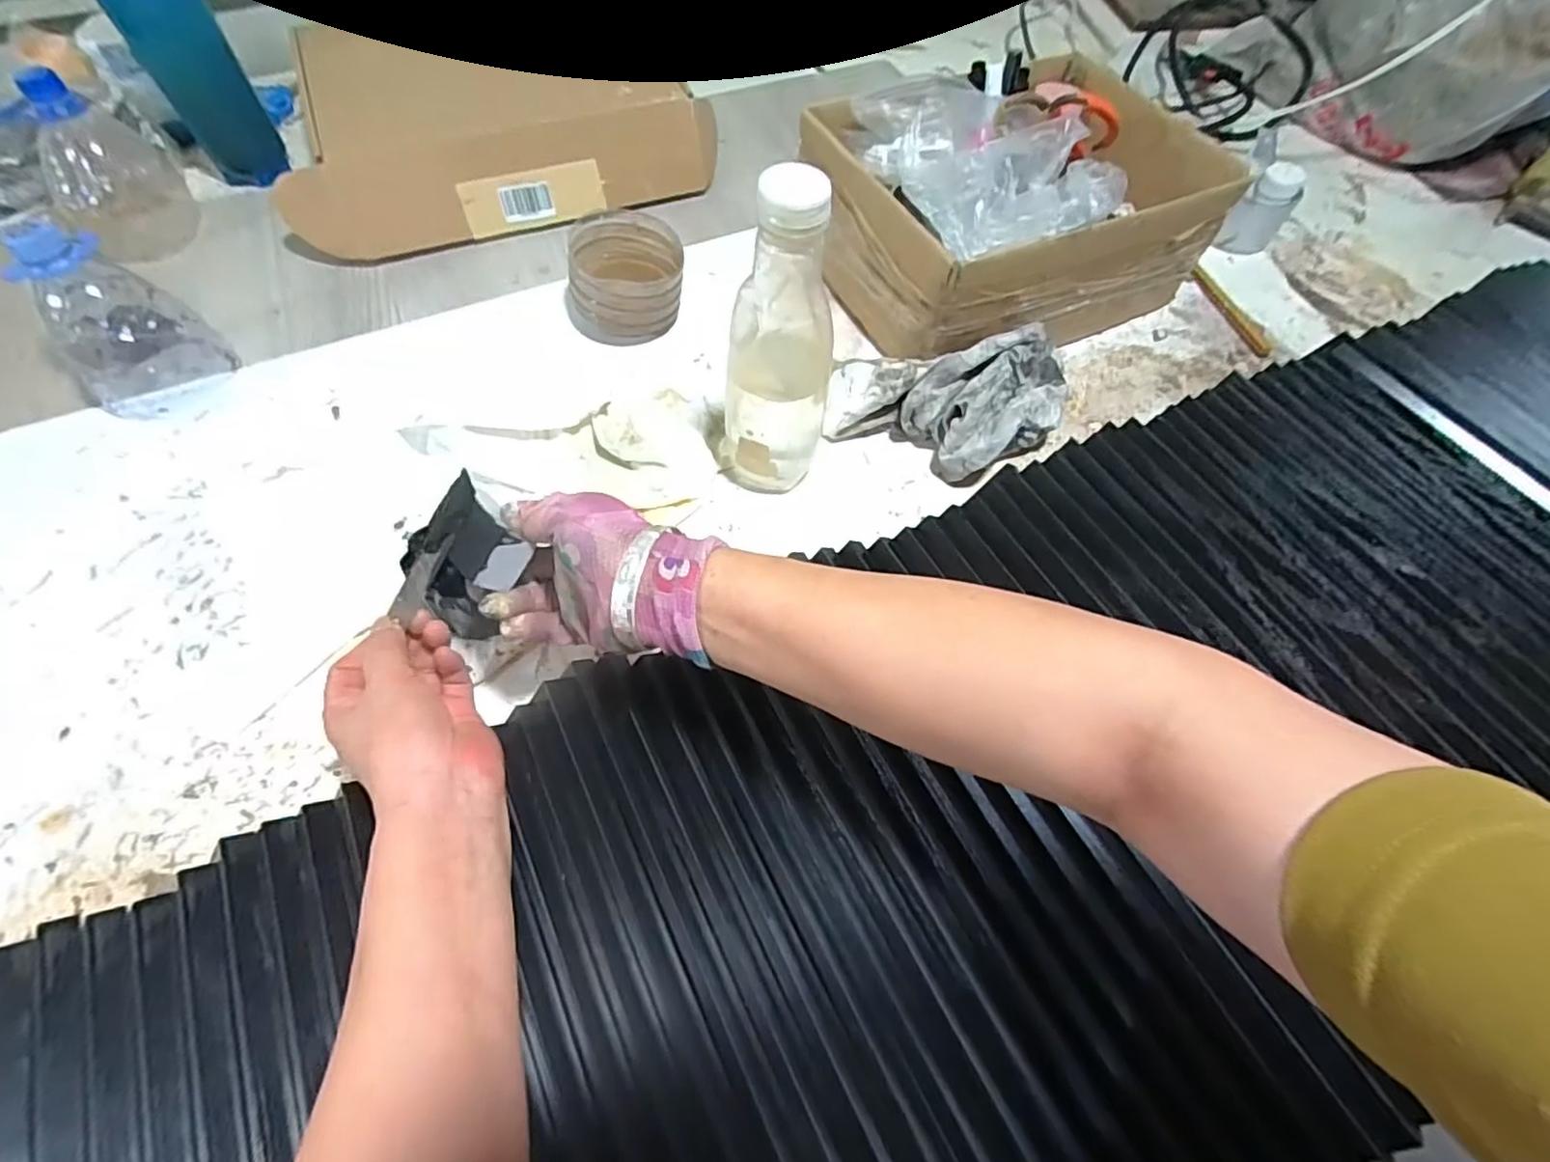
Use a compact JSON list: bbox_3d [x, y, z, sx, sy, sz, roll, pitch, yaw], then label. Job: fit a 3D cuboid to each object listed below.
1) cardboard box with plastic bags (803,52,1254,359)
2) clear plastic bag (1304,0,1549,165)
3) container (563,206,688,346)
[{"bbox_3d":[0.217,-0.354,0.603,0.327,0.165,0.240,-24,63,-14],"label":"cardboard box with plastic bags"},{"bbox_3d":[0.808,-0.662,0.787,0.241,0.227,0.245,3,60,0],"label":"clear plastic bag"},{"bbox_3d":[-0.138,-0.278,0.600,0.109,0.063,0.105,-5,60,-4],"label":"container"}]

